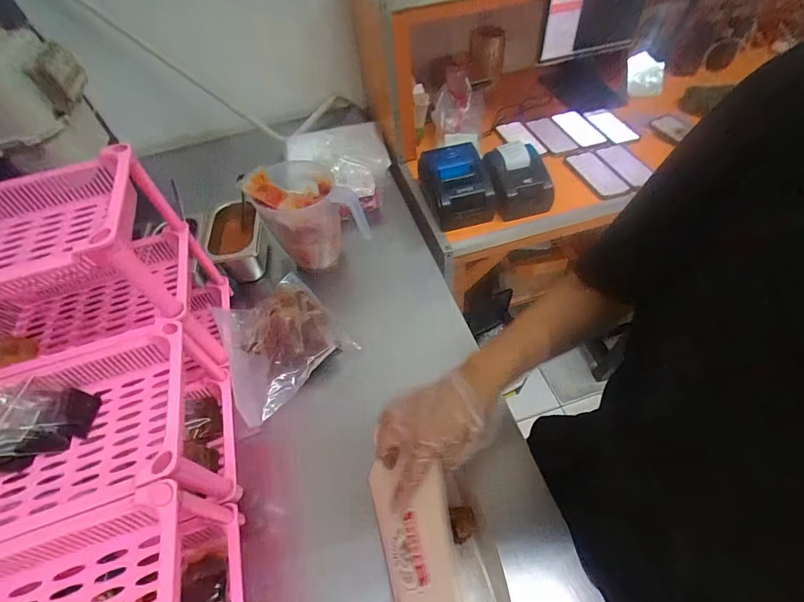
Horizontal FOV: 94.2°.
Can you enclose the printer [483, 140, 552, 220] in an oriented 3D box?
[{"bbox_3d":[0.255,-0.268,0.835,0.136,0.099,0.145,-13,53,-4],"label":"printer"}]

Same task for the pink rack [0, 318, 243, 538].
[{"bbox_3d":[-0.392,0.188,0.480,0.298,0.198,0.212,-17,54,-7],"label":"pink rack"}]

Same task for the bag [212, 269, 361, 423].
[{"bbox_3d":[-0.207,0.062,0.631,0.202,0.062,0.225,-35,58,-19],"label":"bag"}]

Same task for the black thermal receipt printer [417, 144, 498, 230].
[{"bbox_3d":[0.119,-0.253,0.826,0.154,0.103,0.155,-7,53,0],"label":"black thermal receipt printer"}]

